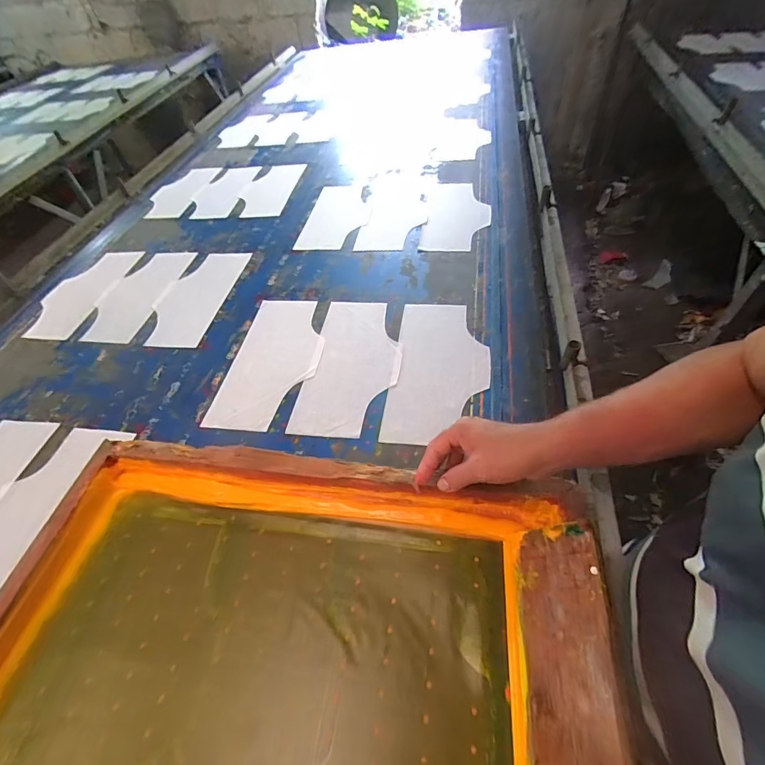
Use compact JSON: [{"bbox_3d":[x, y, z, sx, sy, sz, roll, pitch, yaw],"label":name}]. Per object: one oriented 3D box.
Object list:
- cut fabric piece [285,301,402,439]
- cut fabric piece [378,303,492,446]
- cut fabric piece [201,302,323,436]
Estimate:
[{"bbox_3d":[-0.053,-0.039,0.735,0.163,0.009,0.318,2,50,7],"label":"cut fabric piece"},{"bbox_3d":[0.103,-0.030,0.707,0.162,0.006,0.324,5,51,9],"label":"cut fabric piece"},{"bbox_3d":[-0.201,-0.048,0.765,0.165,0.010,0.322,3,50,8],"label":"cut fabric piece"}]

